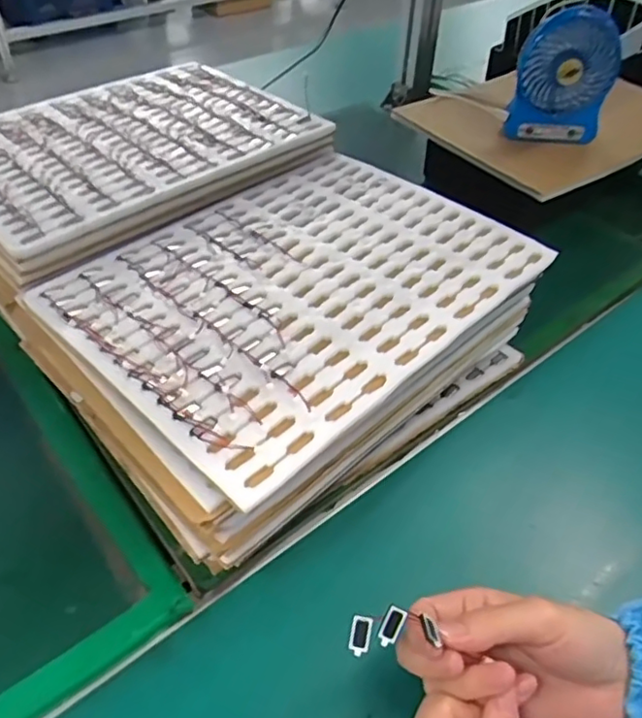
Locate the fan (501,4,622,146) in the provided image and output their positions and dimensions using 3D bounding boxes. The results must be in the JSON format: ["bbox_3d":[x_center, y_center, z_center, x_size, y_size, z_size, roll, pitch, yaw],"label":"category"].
[{"bbox_3d":[0.263,-0.304,0.659,0.100,0.136,0.049,8,43,7],"label":"fan"}]

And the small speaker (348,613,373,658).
[{"bbox_3d":[0.019,0.135,0.298,0.010,0.004,0.018,12,78,8],"label":"small speaker"}]

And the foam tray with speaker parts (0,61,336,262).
[{"bbox_3d":[-0.183,-0.208,0.564,0.310,0.015,0.250,-33,53,-31],"label":"foam tray with speaker parts"}]

